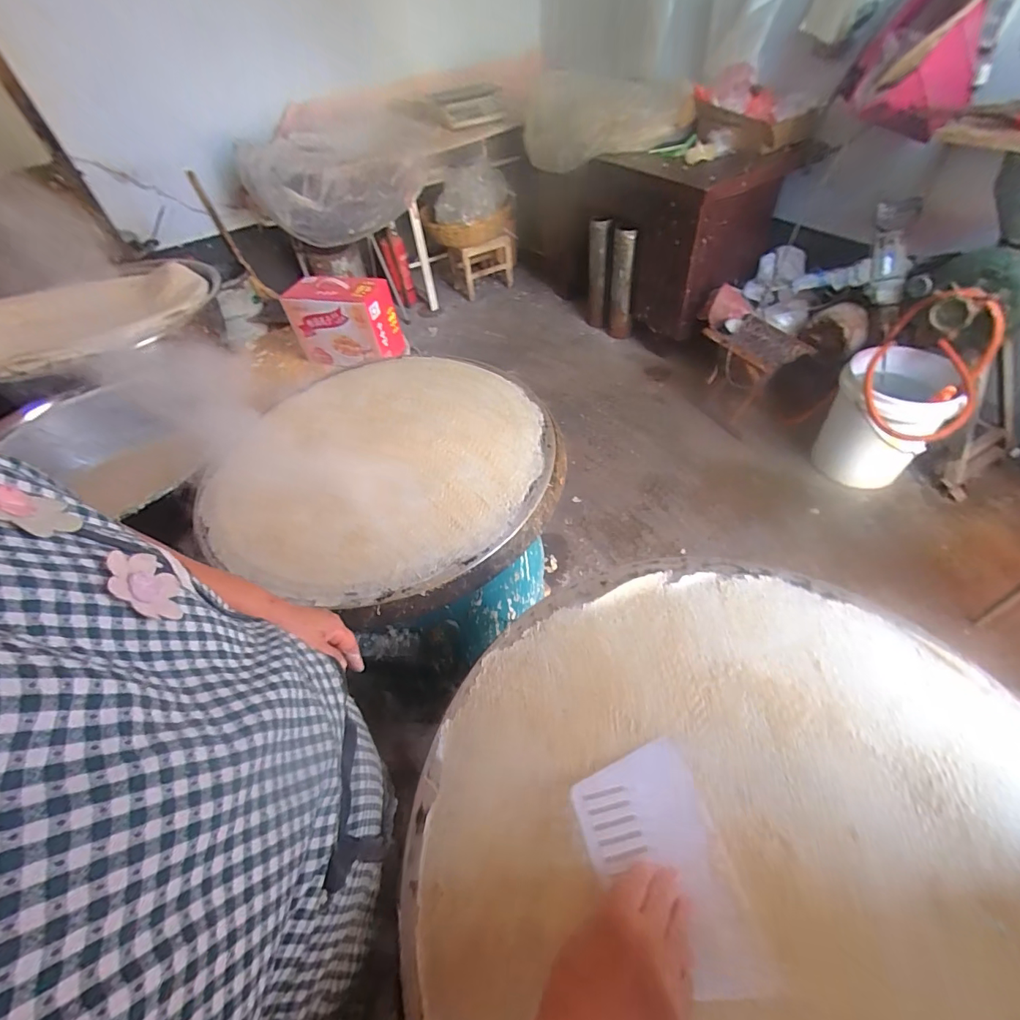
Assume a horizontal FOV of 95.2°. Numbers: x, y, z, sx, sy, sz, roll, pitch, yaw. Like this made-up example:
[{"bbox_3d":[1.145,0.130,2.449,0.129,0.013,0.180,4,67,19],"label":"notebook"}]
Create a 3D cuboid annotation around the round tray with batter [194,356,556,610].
[{"bbox_3d":[-0.206,-0.098,0.821,0.530,0.052,0.564,-3,47,3],"label":"round tray with batter"}]

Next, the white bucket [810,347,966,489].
[{"bbox_3d":[1.173,-0.295,1.494,0.265,0.372,0.270,20,55,22],"label":"white bucket"}]

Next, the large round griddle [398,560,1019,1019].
[{"bbox_3d":[0.216,0.308,0.403,0.597,0.030,0.589,7,49,12],"label":"large round griddle"}]

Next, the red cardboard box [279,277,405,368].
[{"bbox_3d":[-0.480,-0.546,1.350,0.301,0.201,0.121,8,51,13],"label":"red cardboard box"}]

